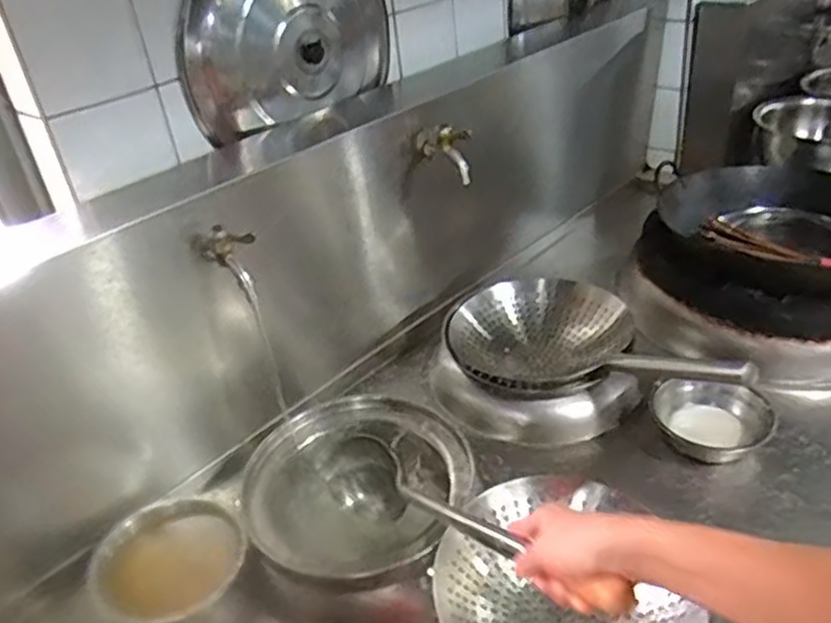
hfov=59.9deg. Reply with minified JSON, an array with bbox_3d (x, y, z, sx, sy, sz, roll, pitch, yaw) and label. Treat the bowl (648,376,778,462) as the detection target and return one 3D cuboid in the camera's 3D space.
[{"bbox_3d":[0.439,0.155,1.085,0.158,0.049,0.153,-5,32,3],"label":"bowl"}]

